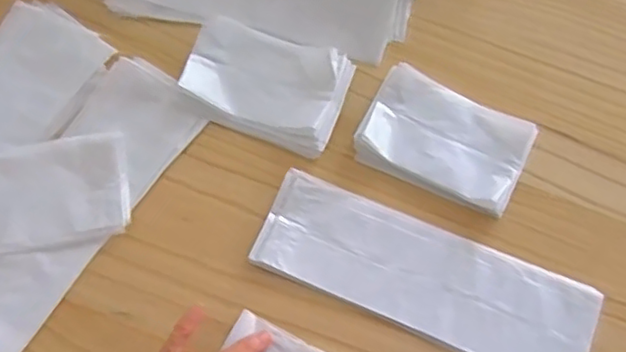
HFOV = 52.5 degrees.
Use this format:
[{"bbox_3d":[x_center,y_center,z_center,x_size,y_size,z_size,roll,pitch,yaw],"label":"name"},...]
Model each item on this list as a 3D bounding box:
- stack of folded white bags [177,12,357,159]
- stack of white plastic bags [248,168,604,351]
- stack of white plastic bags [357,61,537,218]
[{"bbox_3d":[-0.040,-0.077,0.529,0.131,0.019,0.085,20,73,8],"label":"stack of folded white bags"},{"bbox_3d":[0.085,0.076,0.486,0.254,0.007,0.083,23,73,8],"label":"stack of white plastic bags"},{"bbox_3d":[0.106,-0.029,0.516,0.129,0.022,0.080,27,74,10],"label":"stack of white plastic bags"}]

